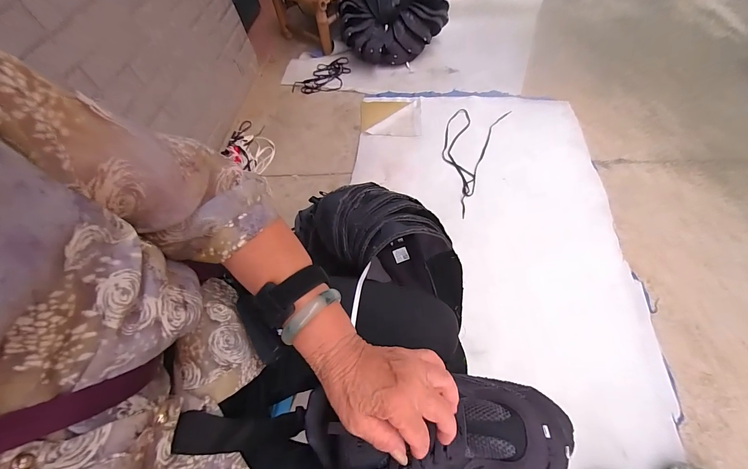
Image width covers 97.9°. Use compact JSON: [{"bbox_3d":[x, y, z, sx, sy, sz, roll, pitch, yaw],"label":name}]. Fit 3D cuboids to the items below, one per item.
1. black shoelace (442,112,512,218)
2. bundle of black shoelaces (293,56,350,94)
[{"bbox_3d":[0.289,-0.268,1.077,0.171,0.016,0.448,20,62,17],"label":"black shoelace"},{"bbox_3d":[-0.221,-0.663,1.392,0.257,0.012,0.171,-18,67,-2],"label":"bundle of black shoelaces"}]

